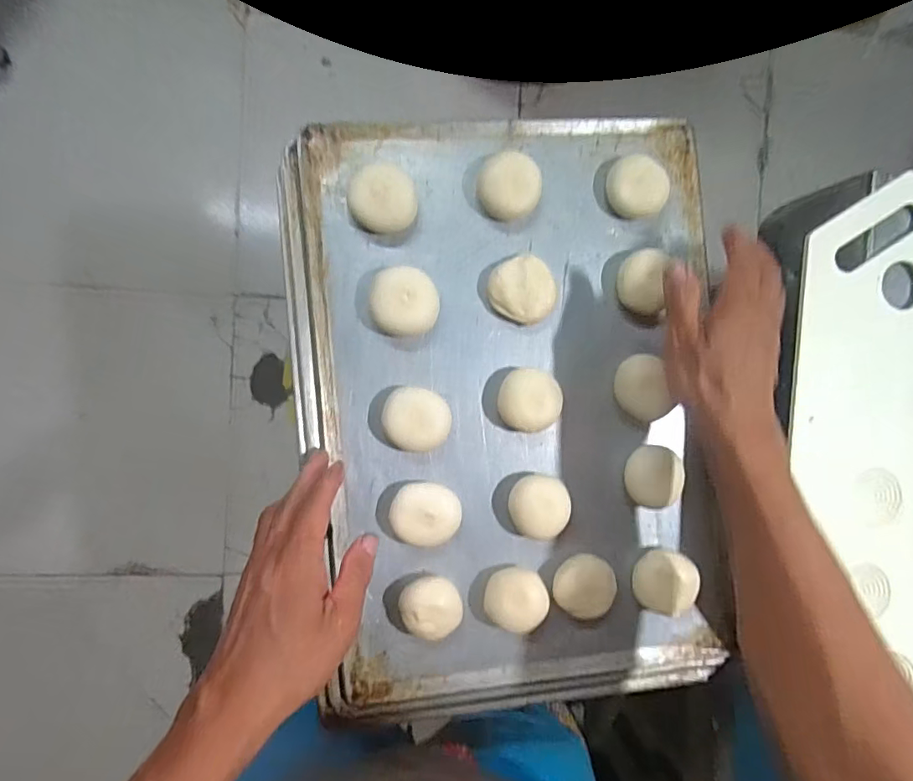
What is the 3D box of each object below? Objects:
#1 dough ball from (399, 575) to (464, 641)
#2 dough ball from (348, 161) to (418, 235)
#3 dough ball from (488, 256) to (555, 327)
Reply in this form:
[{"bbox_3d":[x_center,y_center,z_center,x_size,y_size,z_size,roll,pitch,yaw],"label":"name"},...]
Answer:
[{"bbox_3d":[-0.018,0.170,0.406,0.043,0.022,0.046,0,92,-7],"label":"dough ball"},{"bbox_3d":[-0.056,-0.146,0.399,0.050,0.023,0.046,0,92,-7],"label":"dough ball"},{"bbox_3d":[0.055,-0.081,0.419,0.056,0.016,0.050,29,88,-7],"label":"dough ball"}]

